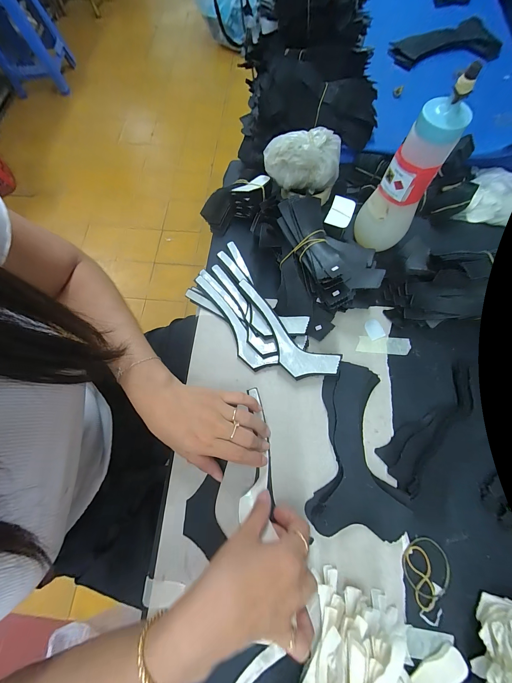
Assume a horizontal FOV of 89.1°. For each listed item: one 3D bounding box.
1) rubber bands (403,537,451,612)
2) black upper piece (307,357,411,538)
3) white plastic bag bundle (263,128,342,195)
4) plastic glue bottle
[{"bbox_3d":[0.186,0.248,0.280,0.050,0.004,0.058,-19,73,-4],"label":"rubber bands"},{"bbox_3d":[0.127,0.126,0.312,0.103,0.020,0.187,11,73,5],"label":"black upper piece"},{"bbox_3d":[0.075,-0.278,0.403,0.116,0.061,0.069,-10,72,-1],"label":"white plastic bag bundle"},{"bbox_3d":[0.174,-0.187,0.309,0.058,0.175,0.057,-25,73,-6],"label":"plastic glue bottle"}]

